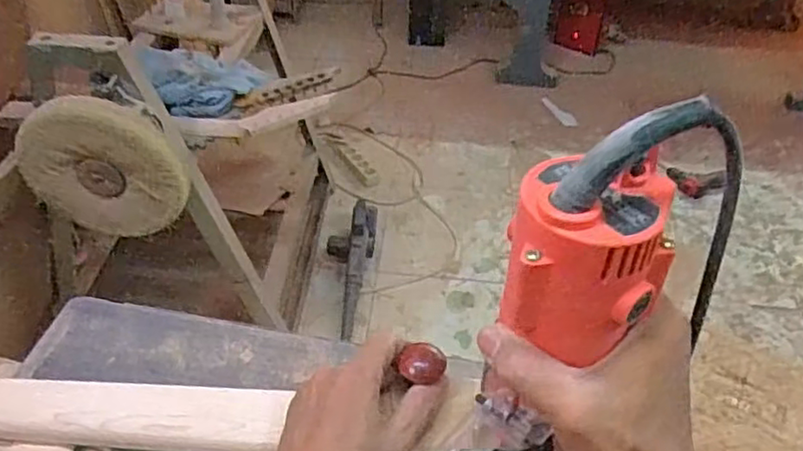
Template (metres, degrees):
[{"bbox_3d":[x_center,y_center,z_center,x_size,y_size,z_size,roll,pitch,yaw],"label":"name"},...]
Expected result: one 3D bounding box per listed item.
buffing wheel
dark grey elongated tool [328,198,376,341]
[{"bbox_3d":[-0.485,-0.096,1.086,0.241,0.259,0.067,-24,38,21],"label":"buffing wheel"},{"bbox_3d":[-0.162,0.095,1.864,0.130,0.124,0.473,7,44,4],"label":"dark grey elongated tool"}]

